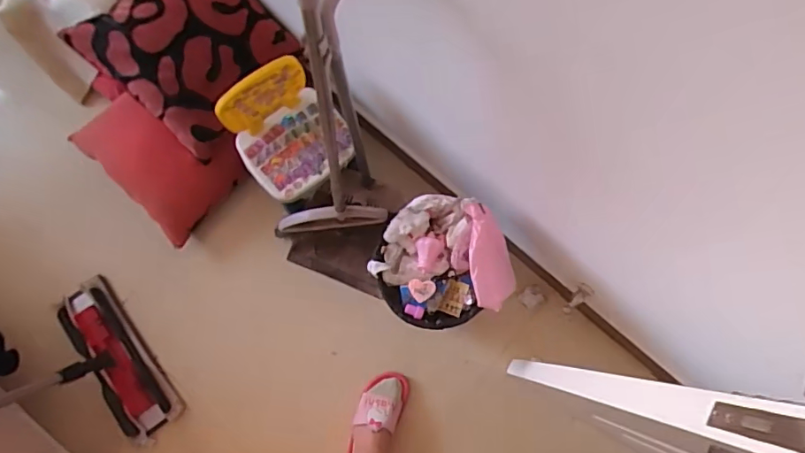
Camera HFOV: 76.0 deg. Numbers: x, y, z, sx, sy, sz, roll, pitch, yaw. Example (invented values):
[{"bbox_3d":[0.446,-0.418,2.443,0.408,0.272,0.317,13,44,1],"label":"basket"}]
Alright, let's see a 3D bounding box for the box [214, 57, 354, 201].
[{"bbox_3d":[-0.238,-0.192,1.065,0.216,0.180,0.201,-34,80,-7],"label":"box"}]

